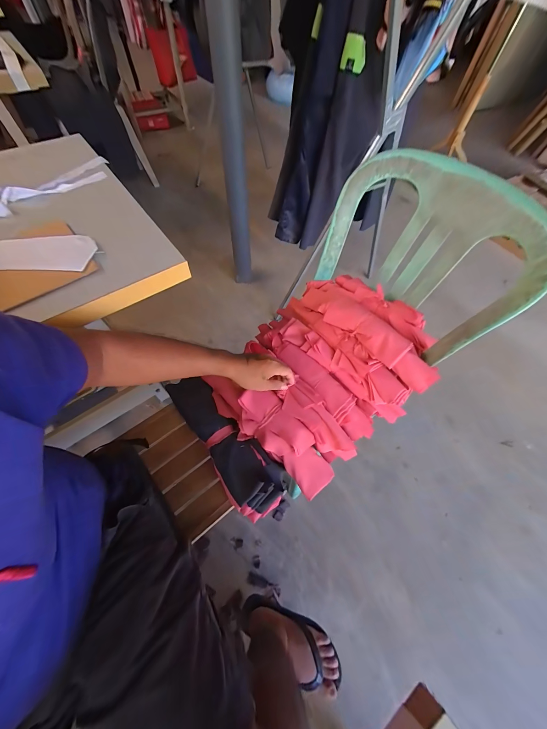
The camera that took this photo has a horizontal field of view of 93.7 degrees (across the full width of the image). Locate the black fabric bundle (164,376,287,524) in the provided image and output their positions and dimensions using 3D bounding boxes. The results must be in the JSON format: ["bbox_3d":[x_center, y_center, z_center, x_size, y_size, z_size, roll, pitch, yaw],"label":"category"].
[{"bbox_3d":[-0.114,0.153,0.572,0.107,0.051,0.364,-34,67,-19],"label":"black fabric bundle"}]

